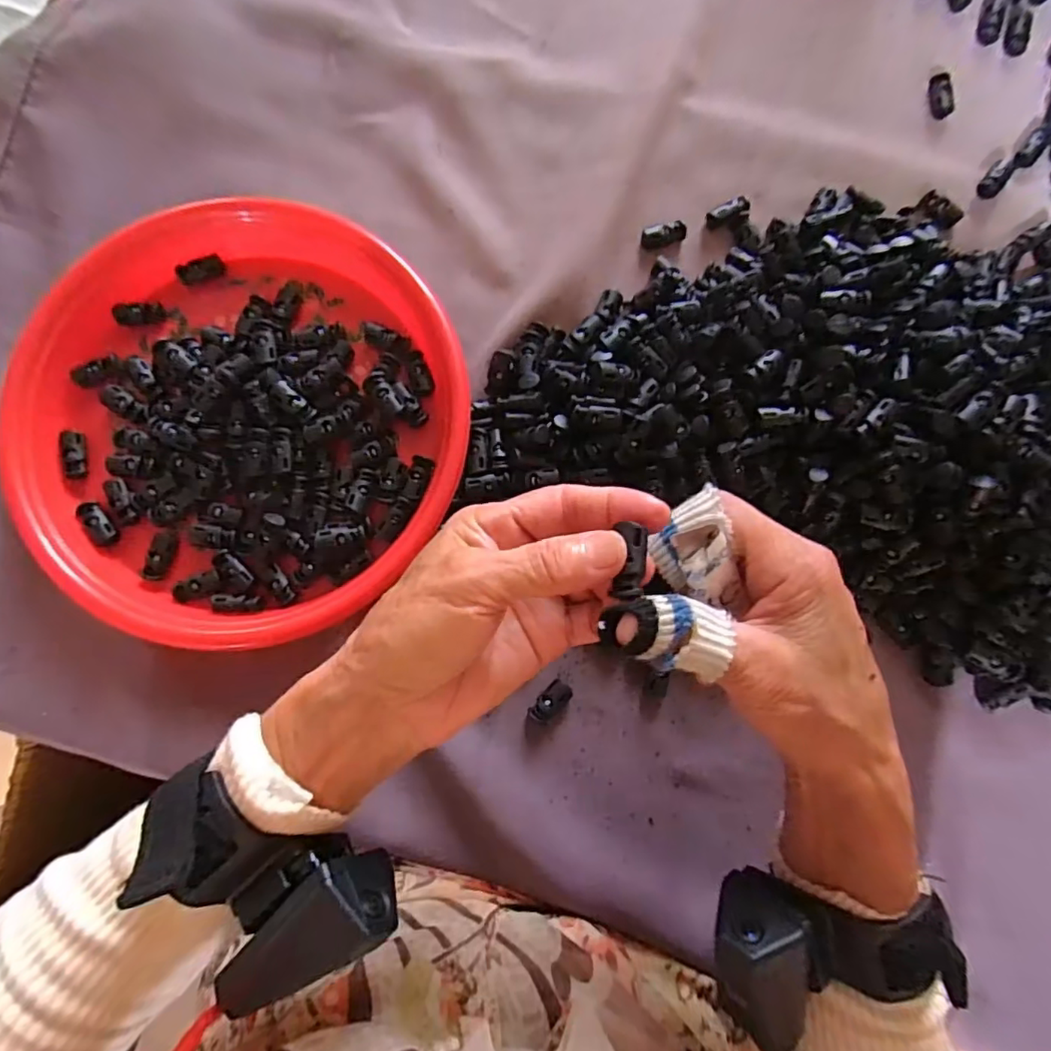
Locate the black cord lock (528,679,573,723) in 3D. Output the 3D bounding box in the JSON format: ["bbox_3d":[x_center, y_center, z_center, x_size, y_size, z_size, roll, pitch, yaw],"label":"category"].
[{"bbox_3d":[0.015,0.102,0.332,0.014,0.009,0.027,40,84,4],"label":"black cord lock"}]

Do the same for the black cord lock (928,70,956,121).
[{"bbox_3d":[0.279,-0.287,0.385,0.015,0.007,0.028,-13,97,-3],"label":"black cord lock"}]

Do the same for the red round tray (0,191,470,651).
[{"bbox_3d":[-0.176,-0.072,0.339,0.278,0.029,0.243,39,84,4],"label":"red round tray"}]

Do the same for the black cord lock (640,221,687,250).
[{"bbox_3d":[0.088,-0.184,0.366,0.029,0.010,0.012,-6,83,-2],"label":"black cord lock"}]

